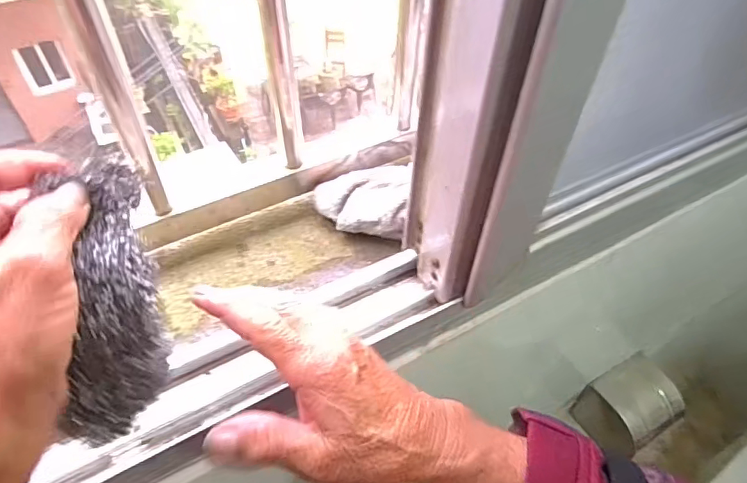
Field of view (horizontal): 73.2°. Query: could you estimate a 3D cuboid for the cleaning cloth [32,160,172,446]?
[{"bbox_3d":[-0.121,0.029,0.237,0.039,0.046,0.130,0,94,-1],"label":"cleaning cloth"}]

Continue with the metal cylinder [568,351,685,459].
[{"bbox_3d":[0.451,0.295,0.888,0.135,0.112,0.119,-23,54,-19],"label":"metal cylinder"}]

